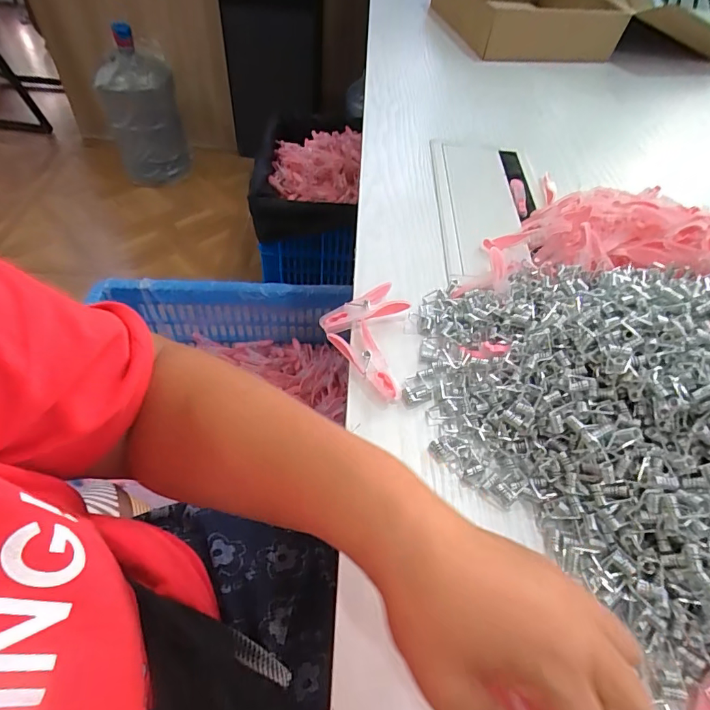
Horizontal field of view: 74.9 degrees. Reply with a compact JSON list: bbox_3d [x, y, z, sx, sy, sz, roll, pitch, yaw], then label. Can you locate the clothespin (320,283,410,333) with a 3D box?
[{"bbox_3d":[0.006,-0.042,0.419,0.077,0.014,0.031,-16,54,-14],"label":"clothespin"}]

